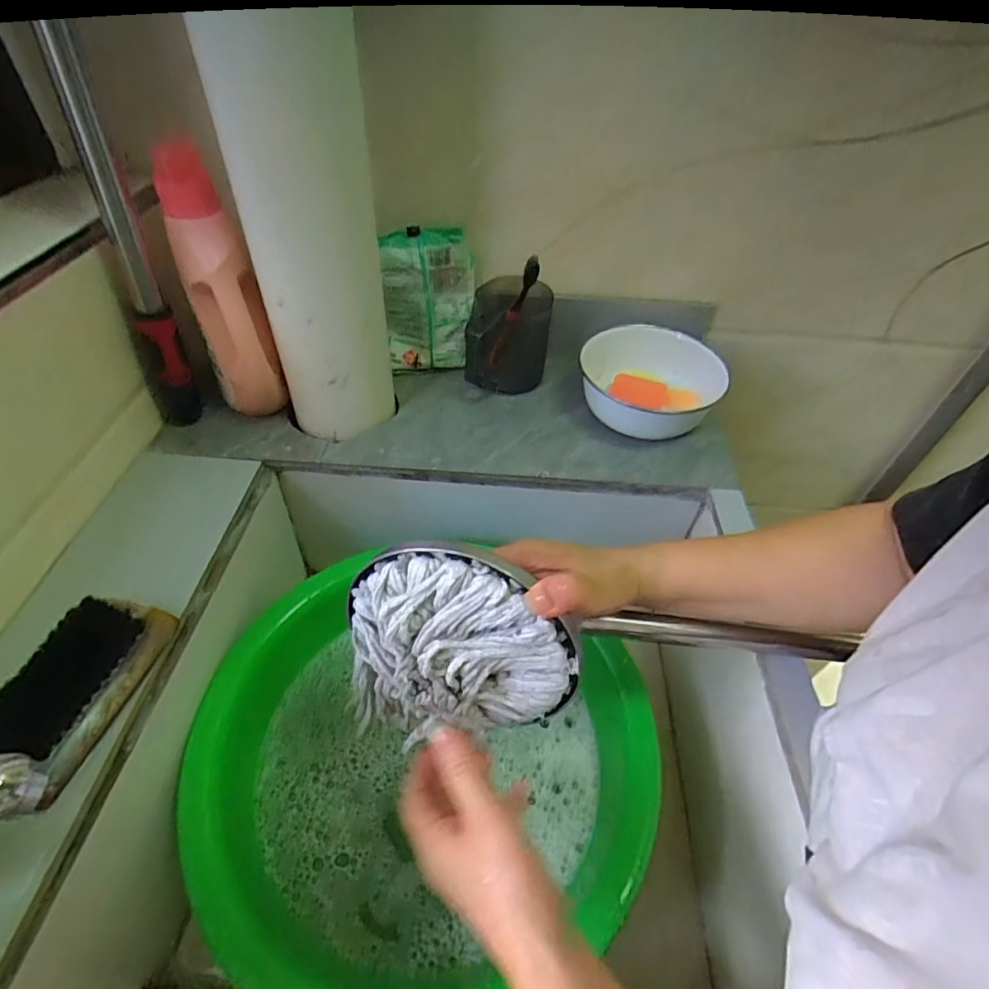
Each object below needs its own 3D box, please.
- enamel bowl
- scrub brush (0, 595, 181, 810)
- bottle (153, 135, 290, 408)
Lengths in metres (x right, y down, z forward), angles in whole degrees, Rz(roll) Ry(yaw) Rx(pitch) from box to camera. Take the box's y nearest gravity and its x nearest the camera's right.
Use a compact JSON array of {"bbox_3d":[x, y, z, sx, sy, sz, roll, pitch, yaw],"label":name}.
[{"bbox_3d":[0.166,-0.122,0.586,0.144,0.067,0.146,2,46,-2],"label":"enamel bowl"},{"bbox_3d":[-0.275,0.122,0.345,0.058,0.031,0.115,12,47,8],"label":"scrub brush"},{"bbox_3d":[-0.252,-0.183,0.489,0.057,0.221,0.081,-22,51,-23],"label":"bottle"}]

